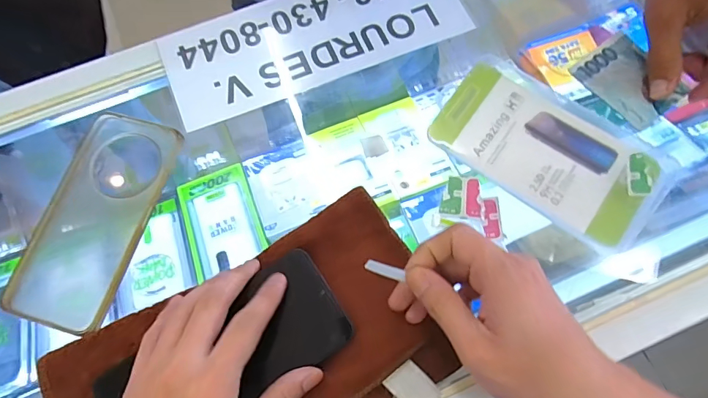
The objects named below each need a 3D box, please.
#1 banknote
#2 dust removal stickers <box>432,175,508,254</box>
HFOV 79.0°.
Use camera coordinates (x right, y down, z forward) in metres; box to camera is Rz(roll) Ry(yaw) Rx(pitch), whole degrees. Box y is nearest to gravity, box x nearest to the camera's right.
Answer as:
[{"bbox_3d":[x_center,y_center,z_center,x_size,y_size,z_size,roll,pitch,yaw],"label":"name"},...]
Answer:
[{"bbox_3d":[0.239,-0.104,0.376,0.061,0.009,0.083,-31,69,-7],"label":"banknote"},{"bbox_3d":[0.094,0.005,0.339,0.054,0.005,0.043,13,74,4],"label":"dust removal stickers"}]

